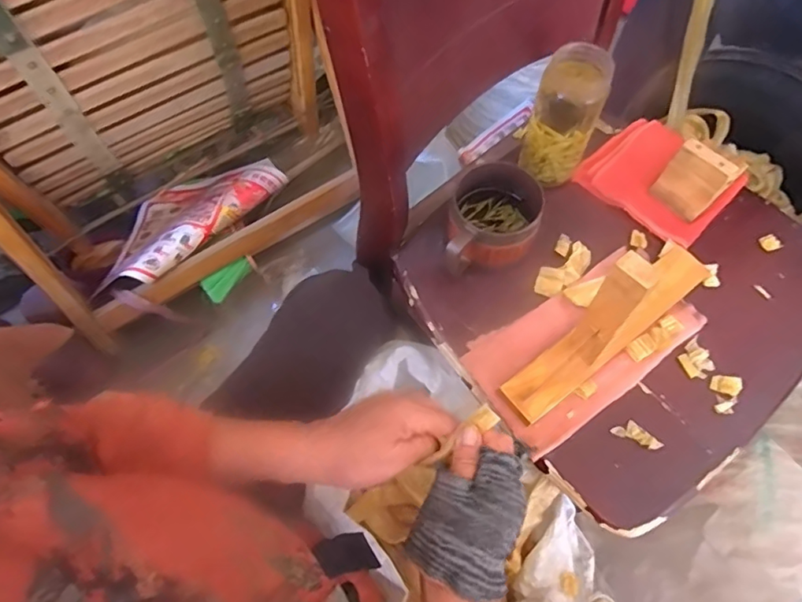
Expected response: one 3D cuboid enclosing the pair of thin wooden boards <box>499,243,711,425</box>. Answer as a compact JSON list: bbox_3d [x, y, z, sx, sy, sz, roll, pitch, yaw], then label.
[{"bbox_3d":[0.219,-0.003,0.478,0.266,0.175,0.046,-34,70,-16],"label":"pair of thin wooden boards"}]

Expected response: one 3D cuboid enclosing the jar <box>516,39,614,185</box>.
[{"bbox_3d":[0.181,-0.202,0.585,0.071,0.137,0.068,36,68,14],"label":"jar"}]

